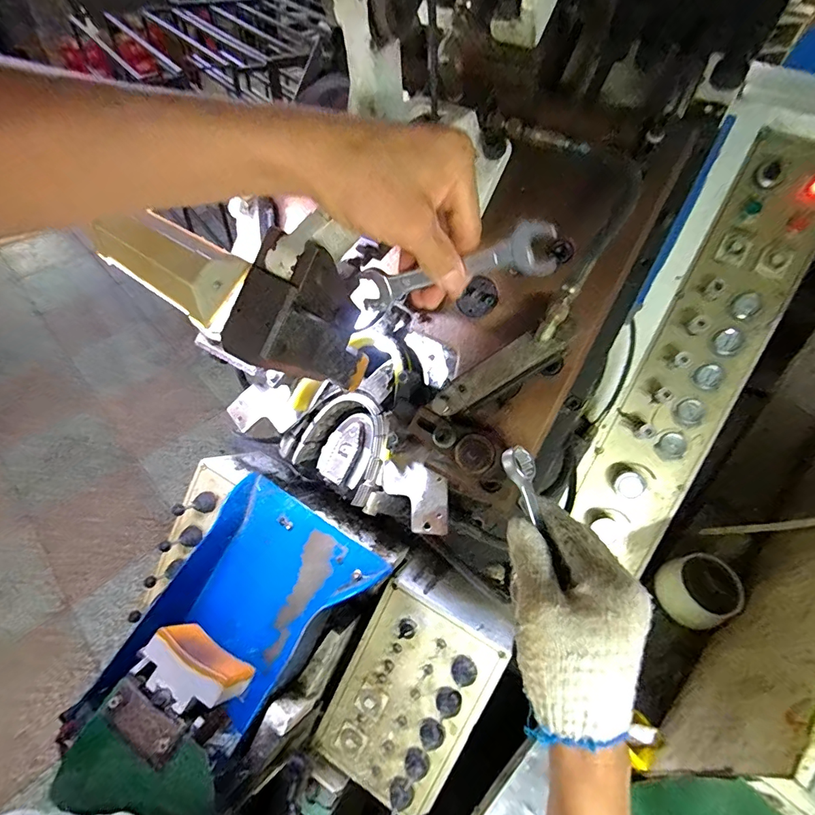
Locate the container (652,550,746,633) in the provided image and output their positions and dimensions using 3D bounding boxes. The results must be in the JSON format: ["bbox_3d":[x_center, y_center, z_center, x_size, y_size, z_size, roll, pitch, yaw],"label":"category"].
[{"bbox_3d":[0.527,0.323,0.796,0.108,0.104,0.119,-18,55,-16],"label":"container"}]

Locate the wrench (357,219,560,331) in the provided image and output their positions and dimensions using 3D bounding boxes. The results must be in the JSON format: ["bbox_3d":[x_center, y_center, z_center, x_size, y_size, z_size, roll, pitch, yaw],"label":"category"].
[{"bbox_3d":[0.023,-0.092,0.314,0.163,0.037,0.015,-7,42,39],"label":"wrench"}]

